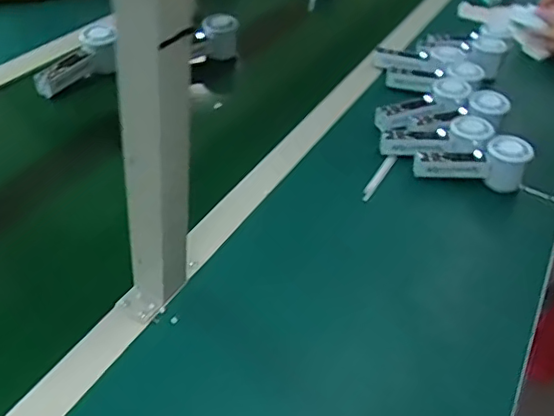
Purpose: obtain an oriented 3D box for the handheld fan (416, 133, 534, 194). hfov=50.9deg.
[{"bbox_3d":[0.270,-0.061,0.807,0.153,0.060,0.049,-1,41,12],"label":"handheld fan"}]

